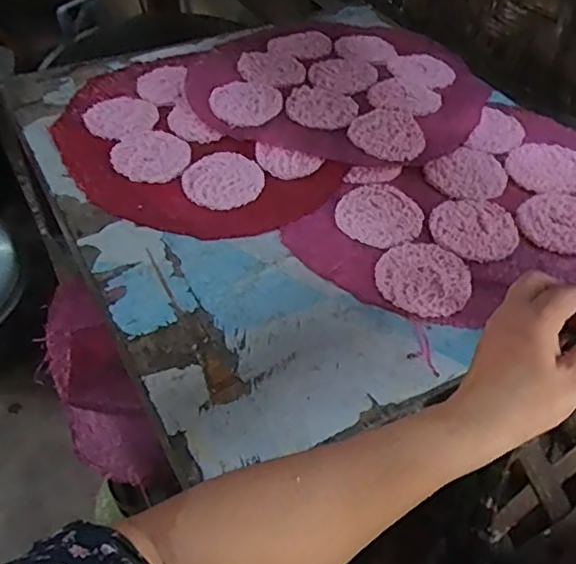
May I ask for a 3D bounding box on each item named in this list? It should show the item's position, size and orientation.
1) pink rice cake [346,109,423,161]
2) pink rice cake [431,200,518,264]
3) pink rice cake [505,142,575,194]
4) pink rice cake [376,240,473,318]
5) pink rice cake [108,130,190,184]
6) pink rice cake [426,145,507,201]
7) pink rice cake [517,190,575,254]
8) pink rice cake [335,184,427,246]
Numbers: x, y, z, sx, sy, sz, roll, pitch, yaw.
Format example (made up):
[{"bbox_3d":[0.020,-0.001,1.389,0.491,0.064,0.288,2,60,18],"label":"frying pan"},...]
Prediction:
[{"bbox_3d":[0.106,-0.157,0.643,0.076,0.008,0.080,2,48,-2],"label":"pink rice cake"},{"bbox_3d":[0.171,-0.049,0.559,0.078,0.004,0.076,2,51,-2],"label":"pink rice cake"},{"bbox_3d":[0.268,-0.119,0.626,0.078,0.010,0.086,37,55,26],"label":"pink rice cake"},{"bbox_3d":[0.116,-0.006,0.519,0.076,0.007,0.081,2,51,-2],"label":"pink rice cake"},{"bbox_3d":[-0.140,-0.133,0.623,0.075,0.009,0.076,-5,48,-9],"label":"pink rice cake"},{"bbox_3d":[0.184,-0.108,0.616,0.087,0.006,0.072,-29,56,-27],"label":"pink rice cake"},{"bbox_3d":[0.258,-0.058,0.570,0.079,0.006,0.077,7,47,2],"label":"pink rice cake"},{"bbox_3d":[0.085,-0.062,0.569,0.076,0.004,0.078,2,48,-2],"label":"pink rice cake"}]

